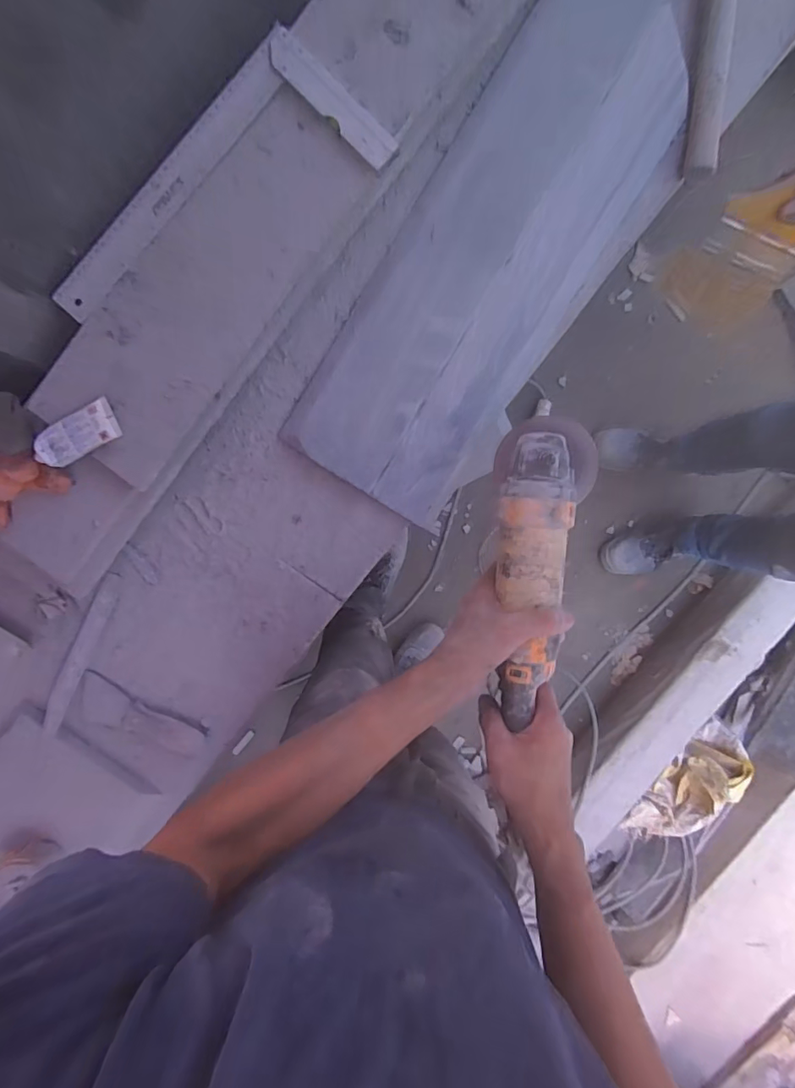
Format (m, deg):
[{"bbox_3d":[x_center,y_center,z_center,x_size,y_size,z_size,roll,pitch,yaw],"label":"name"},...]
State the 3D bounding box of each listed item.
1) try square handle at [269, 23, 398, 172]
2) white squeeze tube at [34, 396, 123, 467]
[{"bbox_3d":[-0.068,-0.445,0.484,0.162,0.008,0.036,44,94,-3],"label":"try square handle"},{"bbox_3d":[-0.335,-0.110,0.507,0.090,0.017,0.042,-30,94,3],"label":"white squeeze tube"}]

